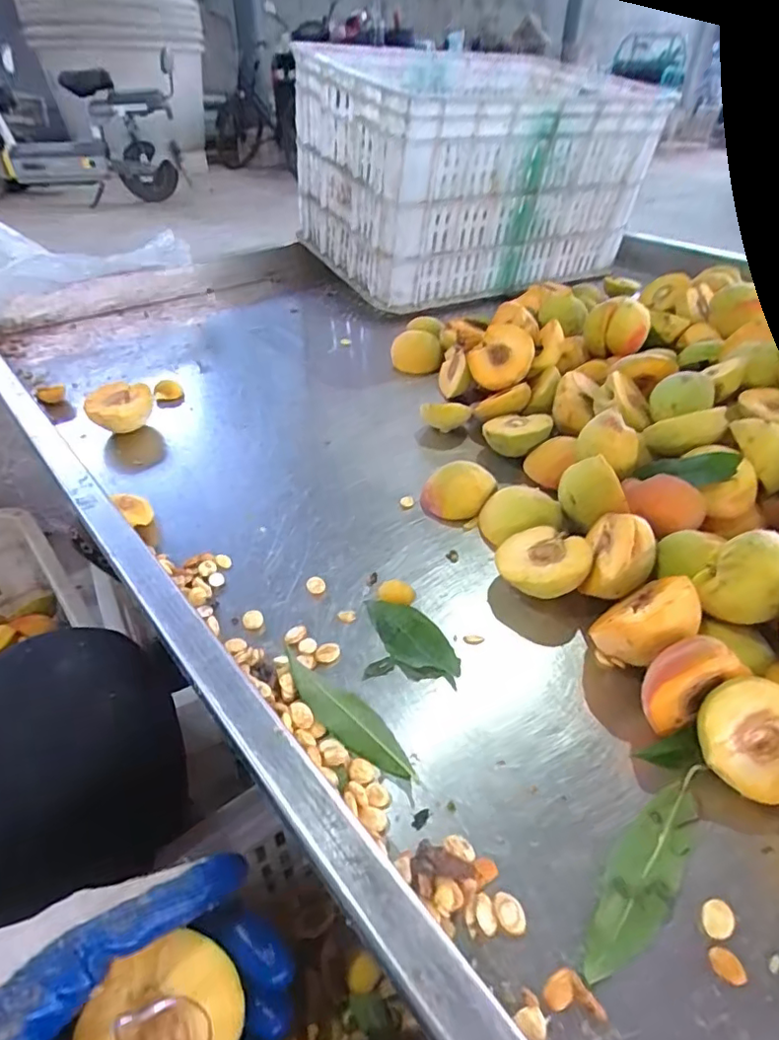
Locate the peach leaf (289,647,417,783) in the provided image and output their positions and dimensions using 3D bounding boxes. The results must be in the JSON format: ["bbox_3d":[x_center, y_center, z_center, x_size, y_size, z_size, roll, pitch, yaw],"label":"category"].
[{"bbox_3d":[-0.027,0.112,0.330,0.106,0.008,0.028,29,46,30],"label":"peach leaf"}]

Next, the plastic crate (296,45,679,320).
[{"bbox_3d":[0.139,-0.647,1.032,0.586,0.318,0.430,-21,44,-26],"label":"plastic crate"}]

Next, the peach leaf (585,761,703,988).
[{"bbox_3d":[0.124,0.164,0.269,0.028,0.005,0.115,26,45,28],"label":"peach leaf"}]

